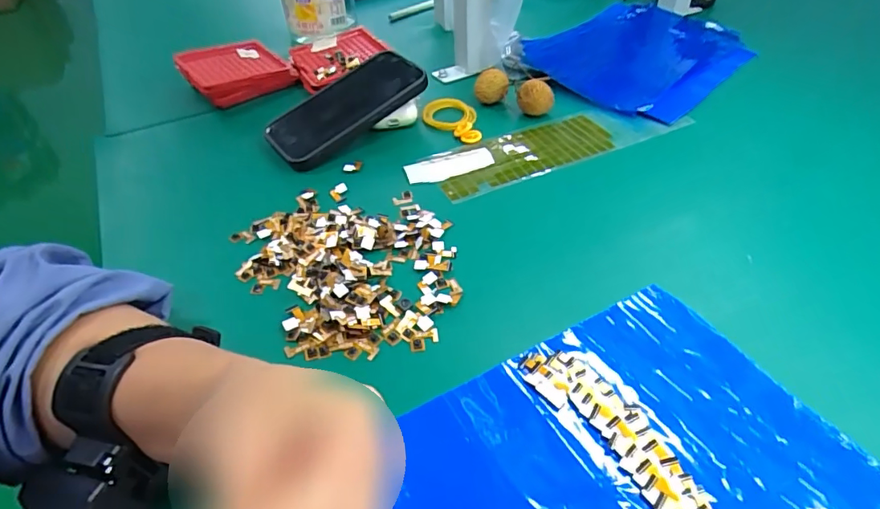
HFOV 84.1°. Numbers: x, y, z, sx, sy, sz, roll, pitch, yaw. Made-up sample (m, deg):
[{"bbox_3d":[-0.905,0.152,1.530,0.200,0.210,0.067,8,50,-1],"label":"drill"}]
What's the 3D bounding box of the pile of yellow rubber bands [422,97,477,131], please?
[{"bbox_3d":[0.010,-0.144,0.504,0.051,0.015,0.050,9,46,12],"label":"pile of yellow rubber bands"}]

